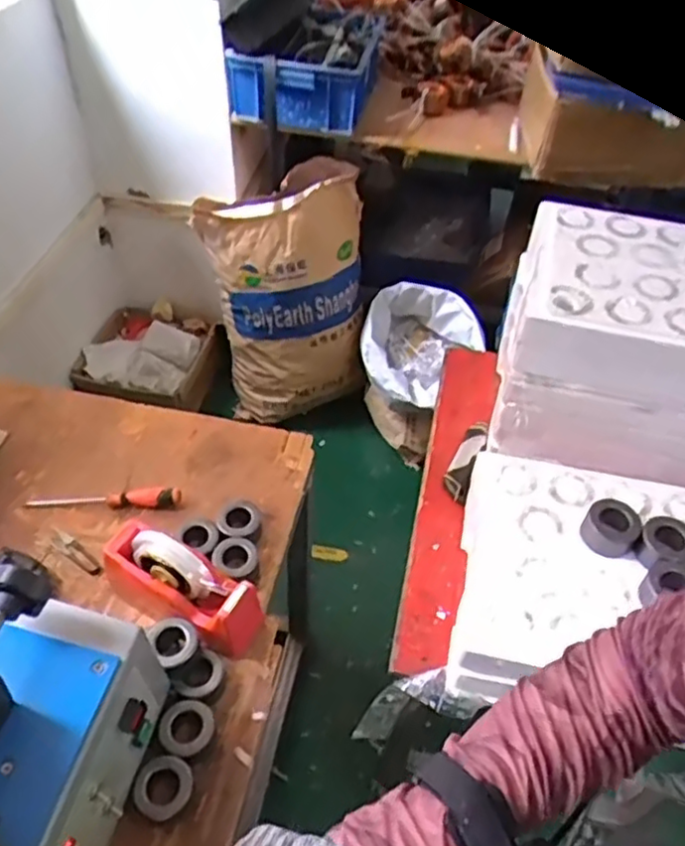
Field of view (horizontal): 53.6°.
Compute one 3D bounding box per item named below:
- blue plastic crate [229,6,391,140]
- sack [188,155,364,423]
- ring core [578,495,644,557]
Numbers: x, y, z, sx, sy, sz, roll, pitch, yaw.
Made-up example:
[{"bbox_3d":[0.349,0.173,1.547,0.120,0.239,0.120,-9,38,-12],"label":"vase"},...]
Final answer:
[{"bbox_3d":[-0.065,-0.850,1.615,0.297,0.181,0.351,18,48,12],"label":"blue plastic crate"},{"bbox_3d":[-0.149,-0.316,1.805,0.402,0.608,0.244,-11,49,-14],"label":"sack"},{"bbox_3d":[0.321,0.124,0.809,0.064,0.040,0.059,2,47,-2],"label":"ring core"}]

